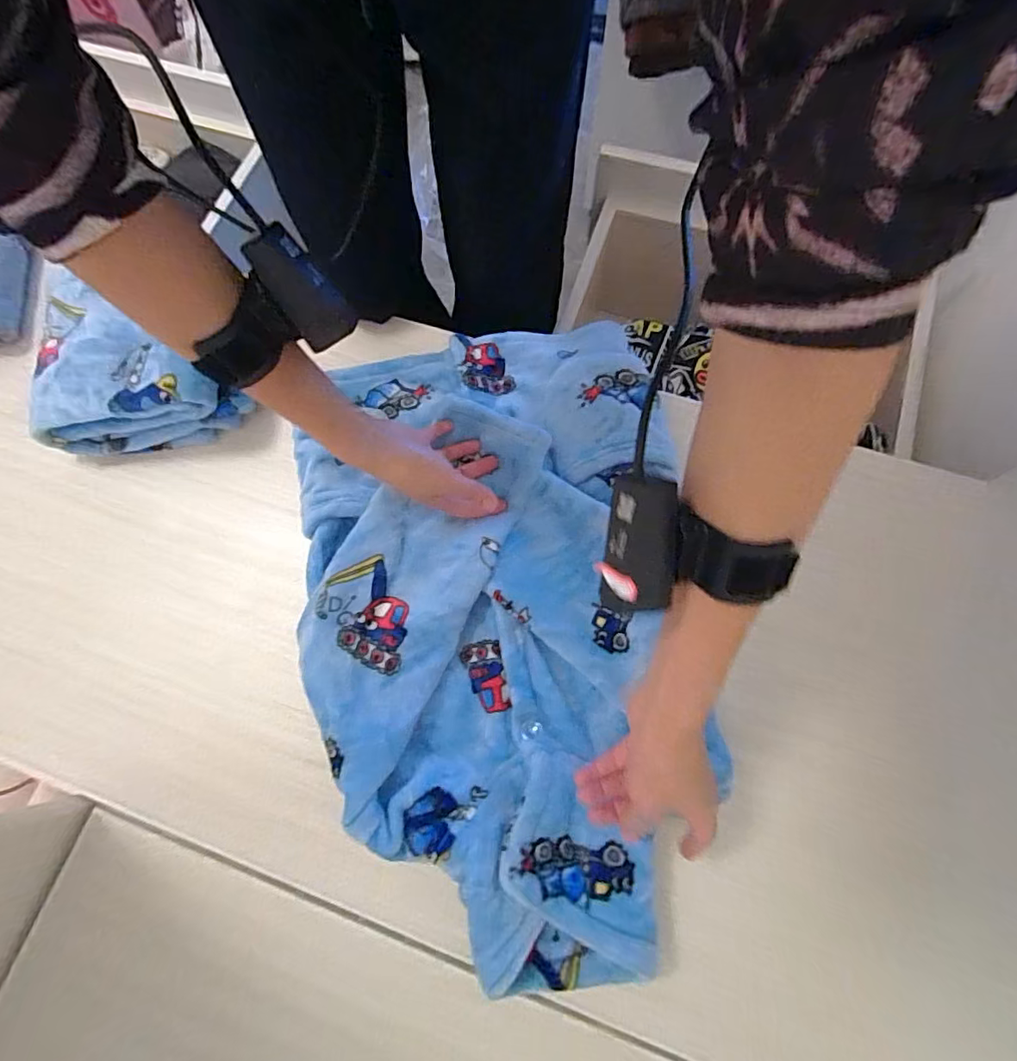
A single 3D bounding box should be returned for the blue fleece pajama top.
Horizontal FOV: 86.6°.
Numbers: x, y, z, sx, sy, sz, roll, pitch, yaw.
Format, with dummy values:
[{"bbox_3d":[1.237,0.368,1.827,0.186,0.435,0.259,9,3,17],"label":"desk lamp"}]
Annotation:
[{"bbox_3d":[-0.012,0.062,0.473,0.333,0.051,0.564,-4,73,-4],"label":"blue fleece pajama top"}]

